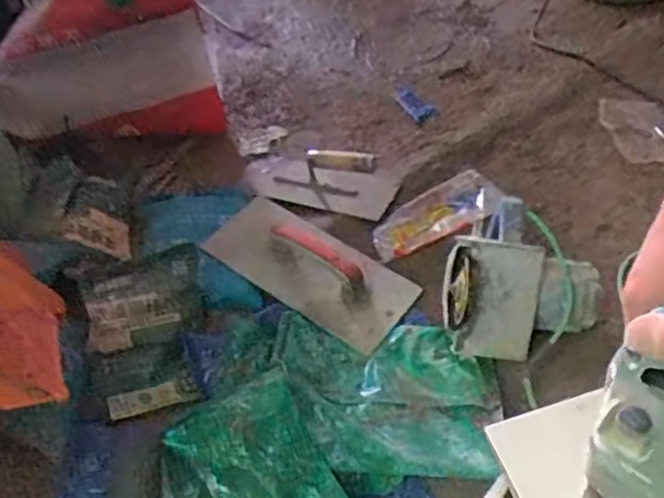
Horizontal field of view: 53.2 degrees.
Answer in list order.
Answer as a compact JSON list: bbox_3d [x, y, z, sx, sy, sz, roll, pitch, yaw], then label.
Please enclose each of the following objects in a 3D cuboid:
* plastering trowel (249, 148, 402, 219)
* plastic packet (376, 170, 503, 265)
[{"bbox_3d":[-0.033,-0.126,1.157,0.275,0.102,0.112,10,49,32],"label":"plastering trowel"},{"bbox_3d":[0.170,-0.057,1.095,0.242,0.019,0.093,-30,52,-19],"label":"plastic packet"}]

